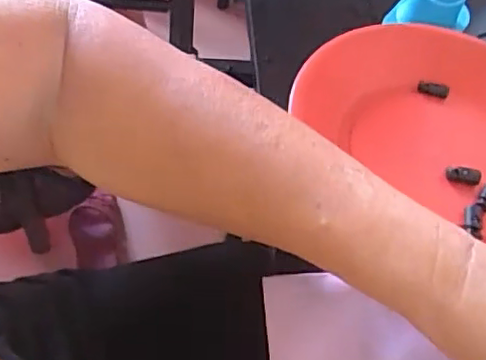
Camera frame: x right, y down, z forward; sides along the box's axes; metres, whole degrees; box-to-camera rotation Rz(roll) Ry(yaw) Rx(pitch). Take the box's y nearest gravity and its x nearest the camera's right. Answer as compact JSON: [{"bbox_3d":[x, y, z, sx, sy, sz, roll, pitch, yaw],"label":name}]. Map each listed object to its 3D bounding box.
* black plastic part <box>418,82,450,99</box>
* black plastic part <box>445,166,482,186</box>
[{"bbox_3d":[0.137,-0.065,0.448,0.022,0.008,0.008,13,54,5],"label":"black plastic part"},{"bbox_3d":[0.142,-0.003,0.397,0.022,0.005,0.010,7,53,-2],"label":"black plastic part"}]

